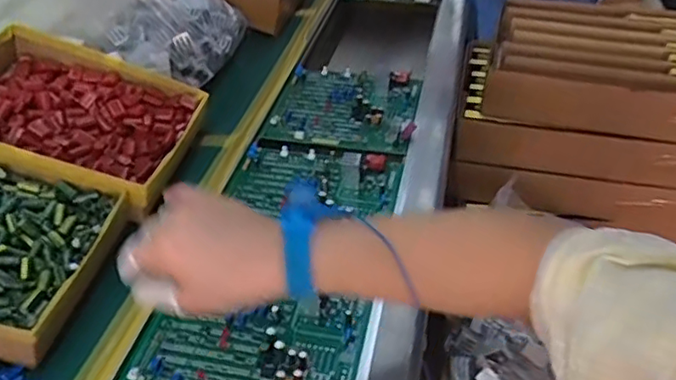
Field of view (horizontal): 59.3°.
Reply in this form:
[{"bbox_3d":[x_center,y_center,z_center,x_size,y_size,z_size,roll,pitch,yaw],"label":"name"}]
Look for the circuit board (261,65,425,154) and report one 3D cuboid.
[{"bbox_3d":[0.014,-0.118,0.788,0.179,0.019,0.177,8,40,10],"label":"circuit board"}]

